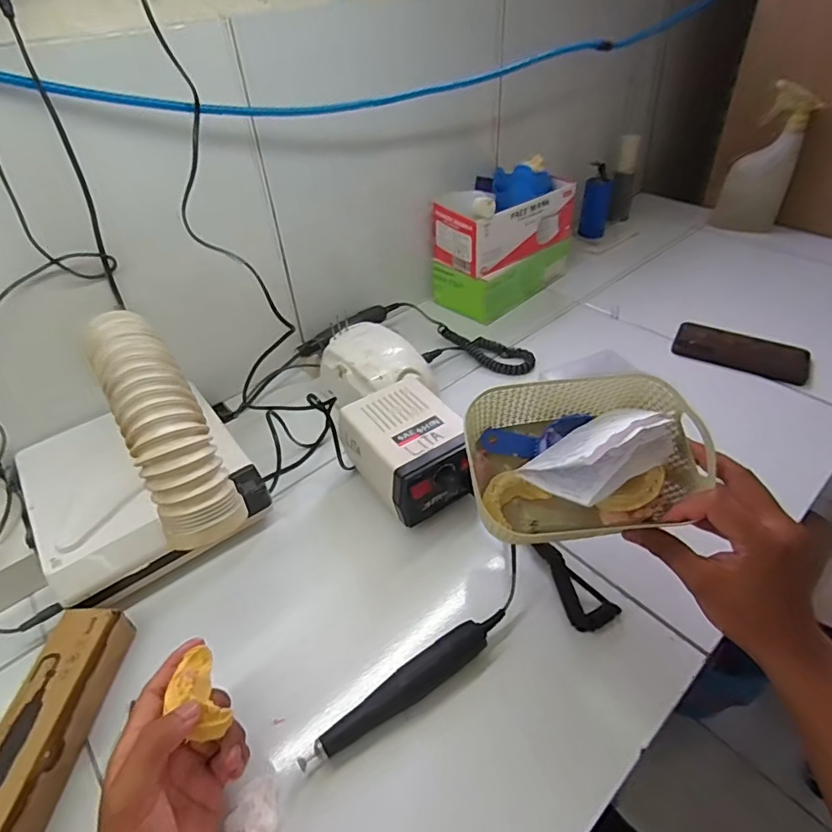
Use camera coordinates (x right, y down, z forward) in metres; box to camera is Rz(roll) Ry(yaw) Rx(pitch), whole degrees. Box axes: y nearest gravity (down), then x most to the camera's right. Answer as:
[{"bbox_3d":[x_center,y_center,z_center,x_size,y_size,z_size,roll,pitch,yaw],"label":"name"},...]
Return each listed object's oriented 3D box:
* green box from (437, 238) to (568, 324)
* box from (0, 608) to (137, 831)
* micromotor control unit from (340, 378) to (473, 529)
[{"bbox_3d":[0.144,-0.242,0.835,0.217,0.066,0.110,-32,49,-28],"label":"green box"},{"bbox_3d":[-0.277,0.245,0.372,0.054,0.035,0.208,0,42,4],"label":"box"},{"bbox_3d":[-0.008,0.040,0.545,0.108,0.080,0.135,-25,46,-22],"label":"micromotor control unit"}]

